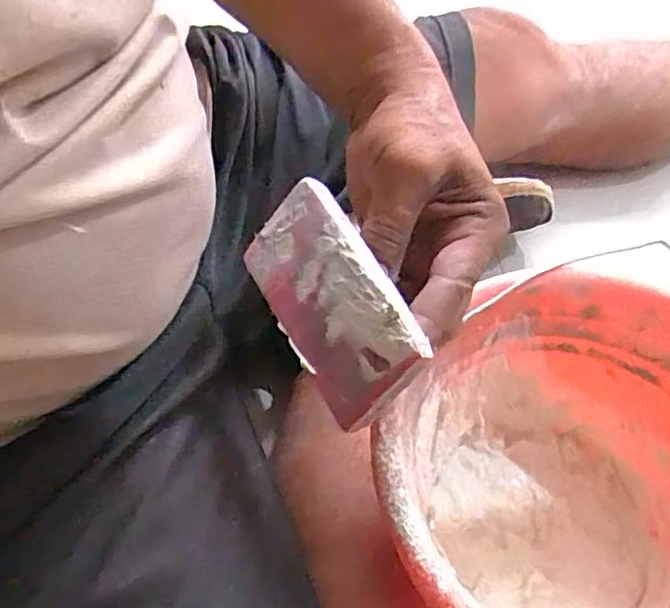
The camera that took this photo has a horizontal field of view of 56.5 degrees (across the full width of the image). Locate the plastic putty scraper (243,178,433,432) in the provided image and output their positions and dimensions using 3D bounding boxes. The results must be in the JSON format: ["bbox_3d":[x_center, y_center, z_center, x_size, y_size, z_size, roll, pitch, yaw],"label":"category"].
[{"bbox_3d":[-0.003,-0.003,0.302,0.009,0.061,0.118,10,39,-47],"label":"plastic putty scraper"}]

